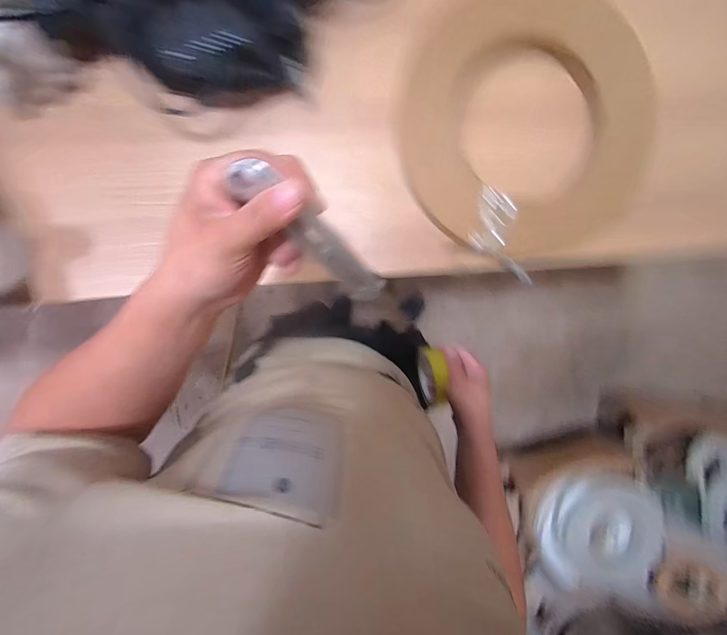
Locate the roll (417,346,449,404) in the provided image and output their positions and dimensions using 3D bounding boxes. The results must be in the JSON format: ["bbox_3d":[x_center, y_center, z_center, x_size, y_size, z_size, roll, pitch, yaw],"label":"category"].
[{"bbox_3d":[0.112,0.093,0.507,0.025,0.082,0.087,-5,97,-3],"label":"roll"}]

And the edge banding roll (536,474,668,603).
[{"bbox_3d":[0.856,0.758,1.085,0.406,0.108,0.396,0,97,-3],"label":"edge banding roll"}]

